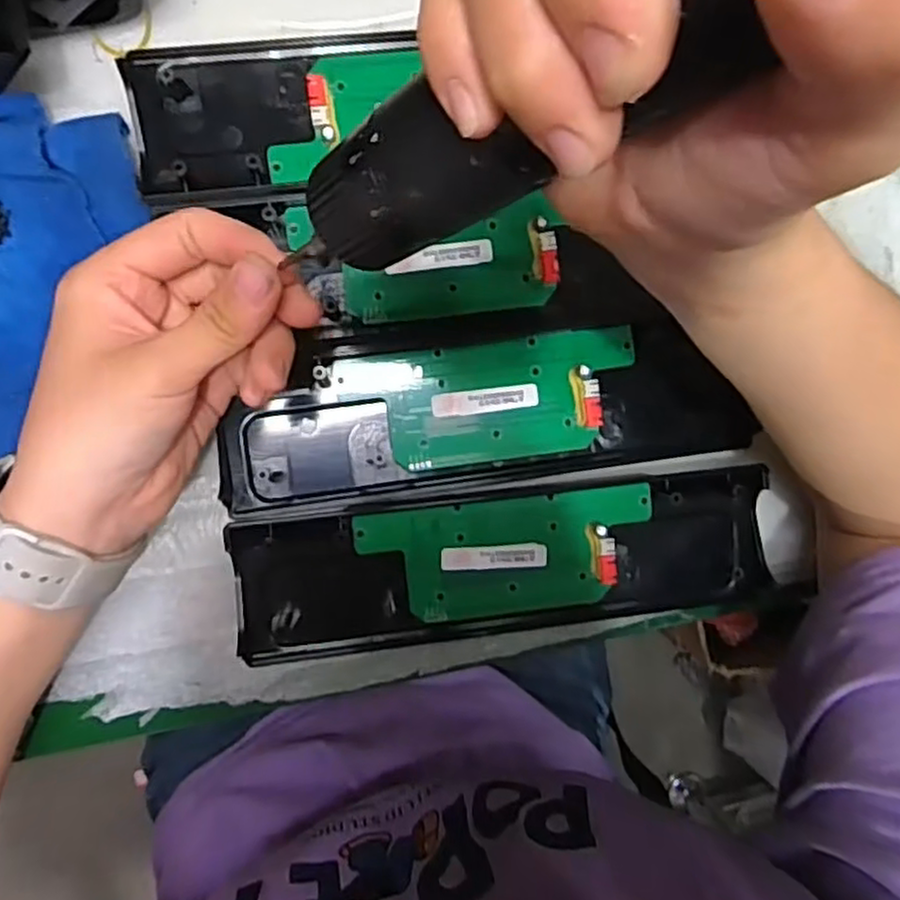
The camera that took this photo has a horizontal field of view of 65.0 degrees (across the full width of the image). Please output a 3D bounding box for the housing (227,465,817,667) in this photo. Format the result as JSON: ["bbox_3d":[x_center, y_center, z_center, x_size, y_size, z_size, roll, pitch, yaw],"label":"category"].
[{"bbox_3d":[0.029,0.054,0.326,0.246,0.014,0.067,-6,92,-7],"label":"housing"}]

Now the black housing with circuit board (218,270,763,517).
[{"bbox_3d":[0.016,-0.025,0.325,0.236,0.015,0.079,-7,92,-7],"label":"black housing with circuit board"}]

